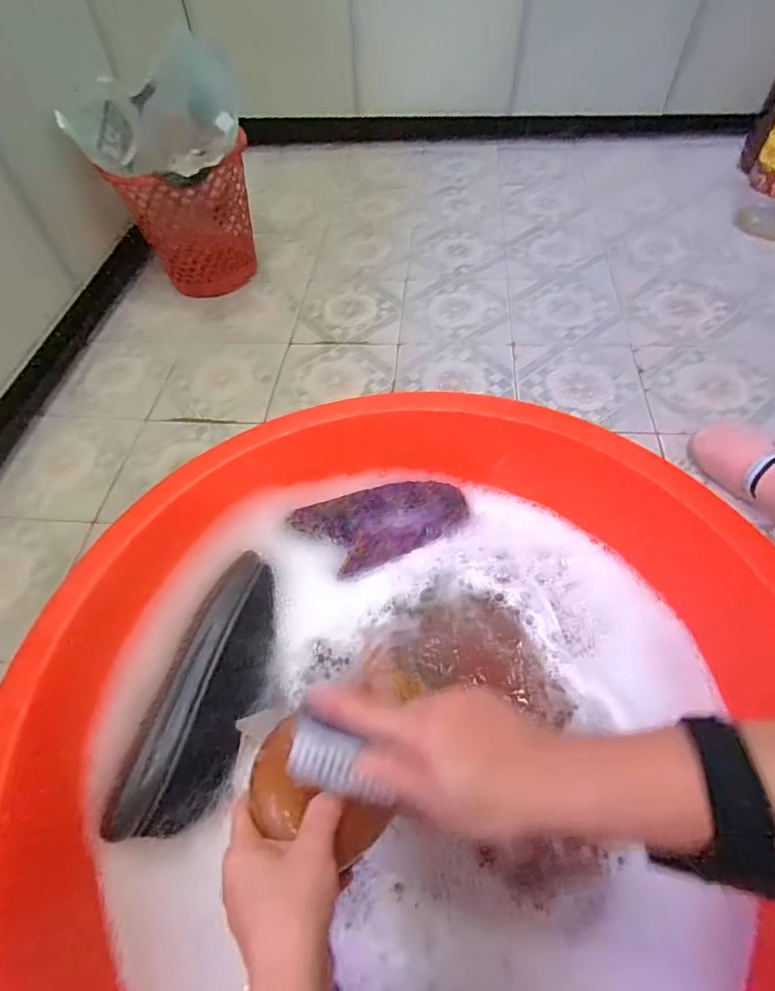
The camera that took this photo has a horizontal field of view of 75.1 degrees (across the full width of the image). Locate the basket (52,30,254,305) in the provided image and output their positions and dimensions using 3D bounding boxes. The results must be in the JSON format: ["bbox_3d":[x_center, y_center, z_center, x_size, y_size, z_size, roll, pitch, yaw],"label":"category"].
[{"bbox_3d":[-0.391,-0.571,0.974,0.256,0.299,0.273,-11,56,-5],"label":"basket"}]

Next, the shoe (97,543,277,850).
[{"bbox_3d":[-0.159,0.175,0.467,0.072,0.059,0.249,12,57,10],"label":"shoe"}]

